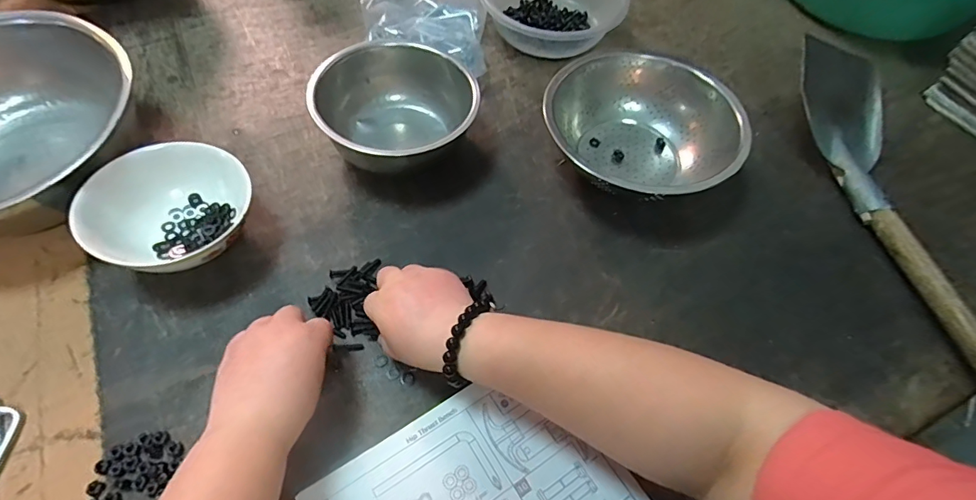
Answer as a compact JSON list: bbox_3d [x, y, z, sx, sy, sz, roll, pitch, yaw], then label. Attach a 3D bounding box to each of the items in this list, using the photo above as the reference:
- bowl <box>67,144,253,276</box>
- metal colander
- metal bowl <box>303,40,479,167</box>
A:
[{"bbox_3d":[-0.277,-0.029,0.421,0.121,0.071,0.123,2,58,-3],"label":"bowl"},{"bbox_3d":[0.161,-0.122,0.510,0.198,0.078,0.191,2,58,-3],"label":"metal colander"},{"bbox_3d":[-0.096,-0.139,0.495,0.163,0.086,0.135,4,58,-2],"label":"metal bowl"}]

